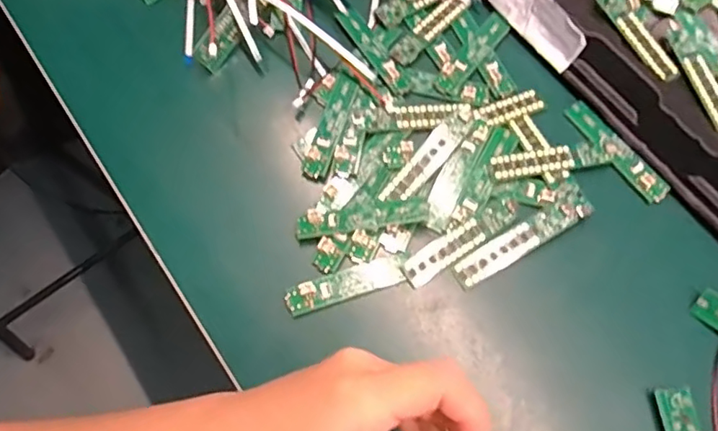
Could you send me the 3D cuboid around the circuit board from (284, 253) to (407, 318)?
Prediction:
[{"bbox_3d":[-0.007,0.041,0.339,0.075,0.010,0.018,-19,72,-6],"label":"circuit board"}]

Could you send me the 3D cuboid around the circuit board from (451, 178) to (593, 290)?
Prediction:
[{"bbox_3d":[0.101,0.014,0.347,0.097,0.011,0.023,-32,73,-9],"label":"circuit board"}]

